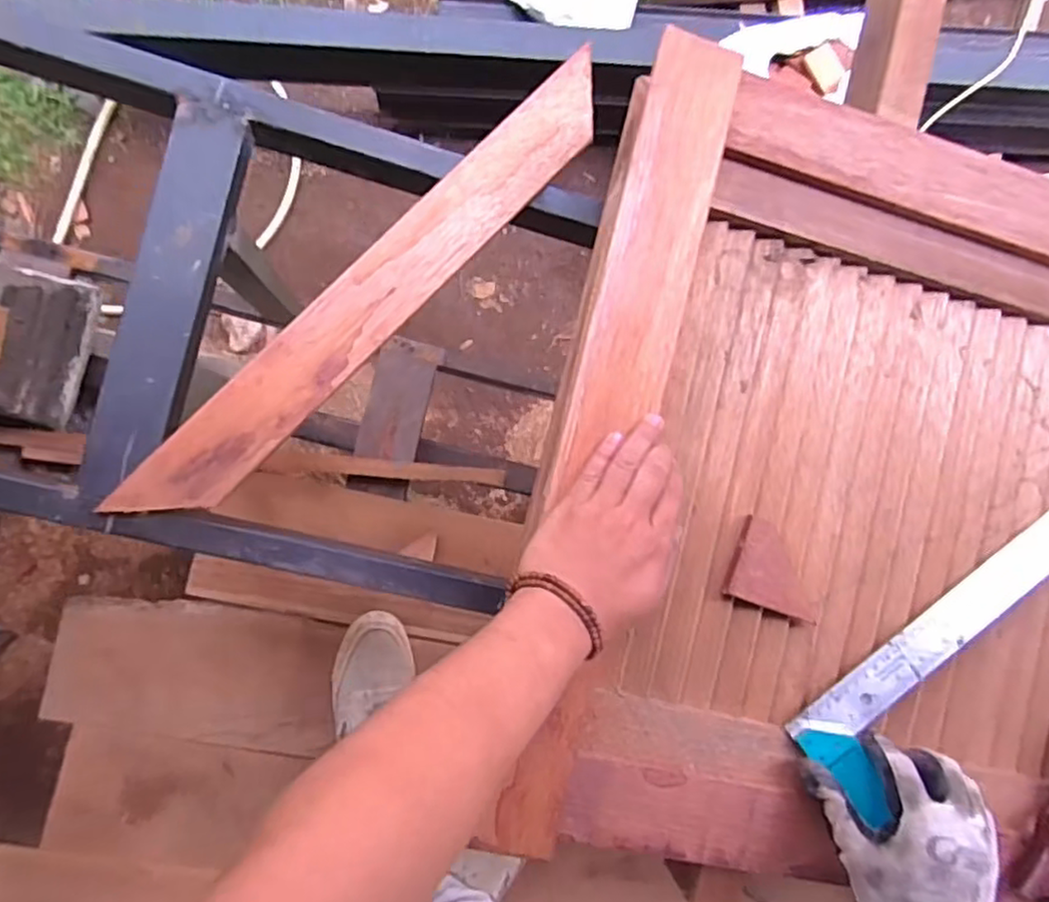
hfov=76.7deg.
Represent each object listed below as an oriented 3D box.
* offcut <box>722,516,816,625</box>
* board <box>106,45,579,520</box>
[{"bbox_3d":[0.204,0.096,0.529,0.082,0.011,0.063,20,86,-8],"label":"offcut"},{"bbox_3d":[-0.124,-0.137,0.574,0.059,0.015,0.535,45,83,-6],"label":"board"}]

